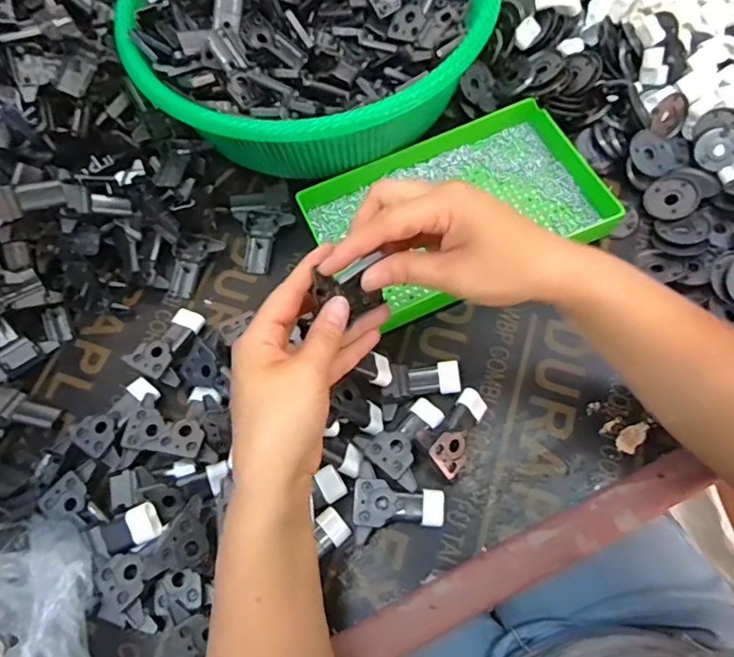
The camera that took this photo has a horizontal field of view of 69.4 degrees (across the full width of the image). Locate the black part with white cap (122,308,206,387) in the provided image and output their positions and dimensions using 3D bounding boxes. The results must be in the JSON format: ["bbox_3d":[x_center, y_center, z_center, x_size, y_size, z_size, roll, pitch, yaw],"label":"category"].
[{"bbox_3d":[-0.166,0.012,0.447,0.049,0.010,0.067,20,56,11],"label":"black part with white cap"}]

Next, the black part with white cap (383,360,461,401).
[{"bbox_3d":[0.044,0.043,0.423,0.060,0.017,0.031,-4,67,4],"label":"black part with white cap"}]

